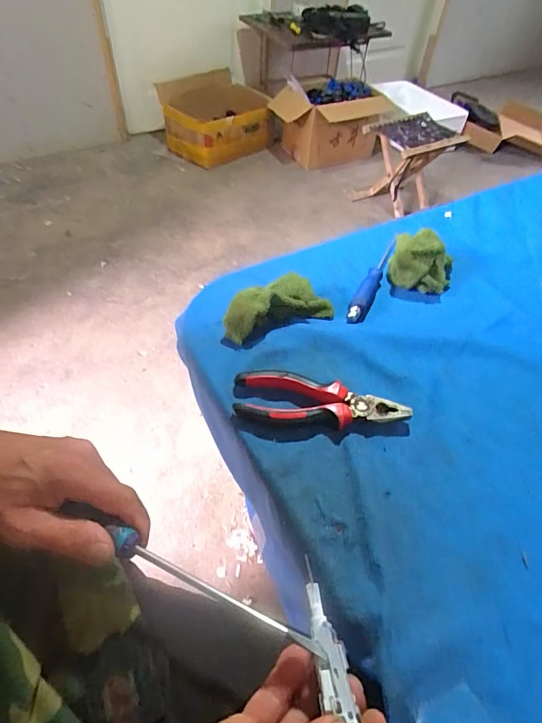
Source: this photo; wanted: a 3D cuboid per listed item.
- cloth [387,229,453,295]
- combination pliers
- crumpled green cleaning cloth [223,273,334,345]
[{"bbox_3d":[0.186,-0.126,0.522,0.076,0.055,0.074,21,52,14],"label":"cloth"},{"bbox_3d":[0.045,0.040,0.398,0.156,0.021,0.052,6,50,2],"label":"combination pliers"},{"bbox_3d":[0.006,-0.061,0.466,0.124,0.038,0.047,-19,53,-17],"label":"crumpled green cleaning cloth"}]

